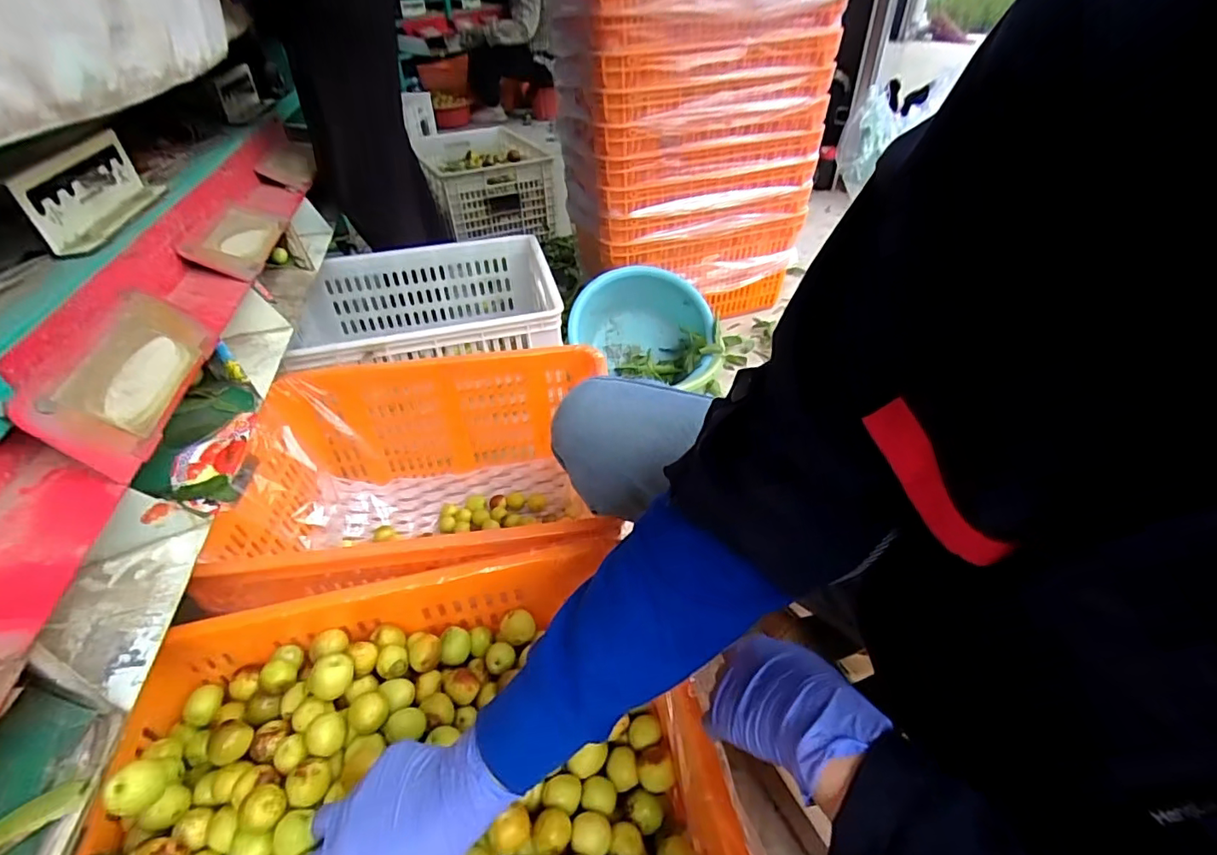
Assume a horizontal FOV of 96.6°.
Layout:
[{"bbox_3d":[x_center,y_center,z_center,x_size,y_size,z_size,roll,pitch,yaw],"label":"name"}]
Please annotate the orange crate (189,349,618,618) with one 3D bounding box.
[{"bbox_3d":[-0.265,0.086,0.826,0.486,0.279,0.437,-2,41,-8],"label":"orange crate"}]

